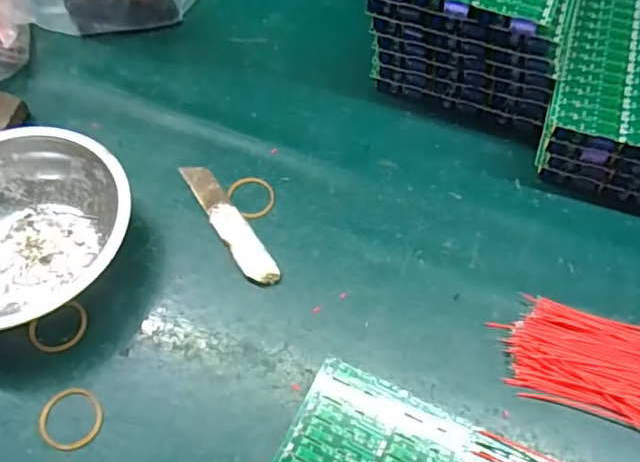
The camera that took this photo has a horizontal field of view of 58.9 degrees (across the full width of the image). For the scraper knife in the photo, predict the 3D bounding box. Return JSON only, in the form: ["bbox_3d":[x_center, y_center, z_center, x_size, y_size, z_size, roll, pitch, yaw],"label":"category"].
[{"bbox_3d":[-0.058,-0.007,0.355,0.018,0.005,0.102,-29,64,-16],"label":"scraper knife"}]

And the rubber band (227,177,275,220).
[{"bbox_3d":[-0.044,-0.023,0.366,0.028,0.004,0.033,-34,65,-18],"label":"rubber band"}]

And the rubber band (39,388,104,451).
[{"bbox_3d":[-0.129,0.097,0.293,0.032,0.004,0.031,0,60,0],"label":"rubber band"}]

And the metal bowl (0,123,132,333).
[{"bbox_3d":[-0.174,0.000,0.327,0.123,0.042,0.120,0,60,0],"label":"metal bowl"}]

